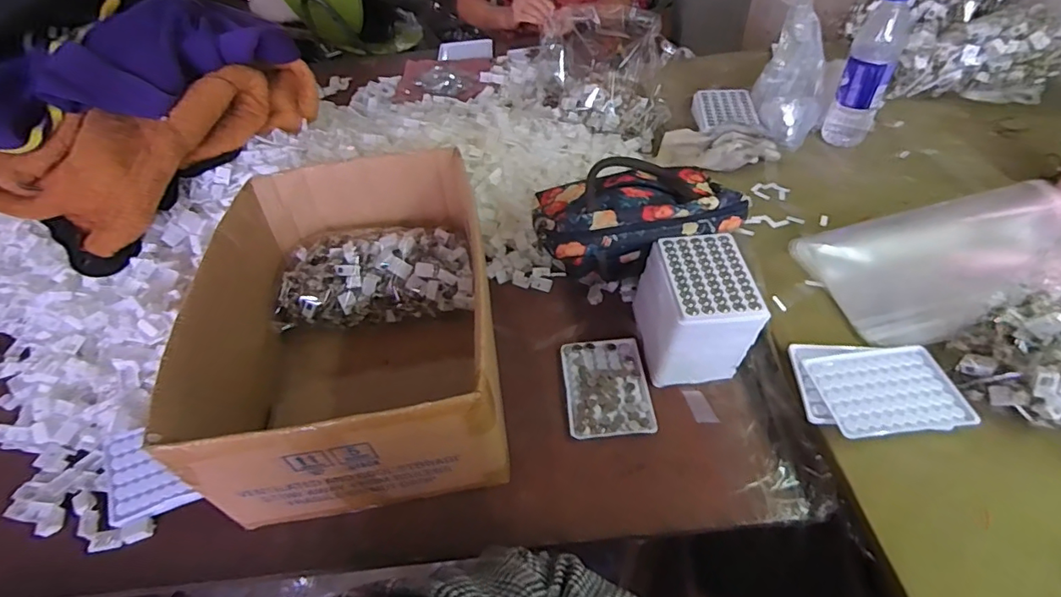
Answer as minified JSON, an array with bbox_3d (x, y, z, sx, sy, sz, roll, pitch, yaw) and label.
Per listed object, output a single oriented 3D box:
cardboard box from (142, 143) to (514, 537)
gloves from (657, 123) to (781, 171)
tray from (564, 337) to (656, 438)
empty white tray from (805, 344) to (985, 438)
[{"bbox_3d":[-0.193,0.019,0.599,0.288,0.170,0.388,-10,47,-3],"label":"cardboard box"},{"bbox_3d":[0.292,-0.234,0.819,0.180,0.051,0.075,15,51,19],"label":"gloves"},{"bbox_3d":[0.088,0.101,0.611,0.093,0.007,0.128,-5,47,2],"label":"tray"},{"bbox_3d":[0.355,0.090,0.521,0.130,0.006,0.095,-7,47,0],"label":"empty white tray"}]

